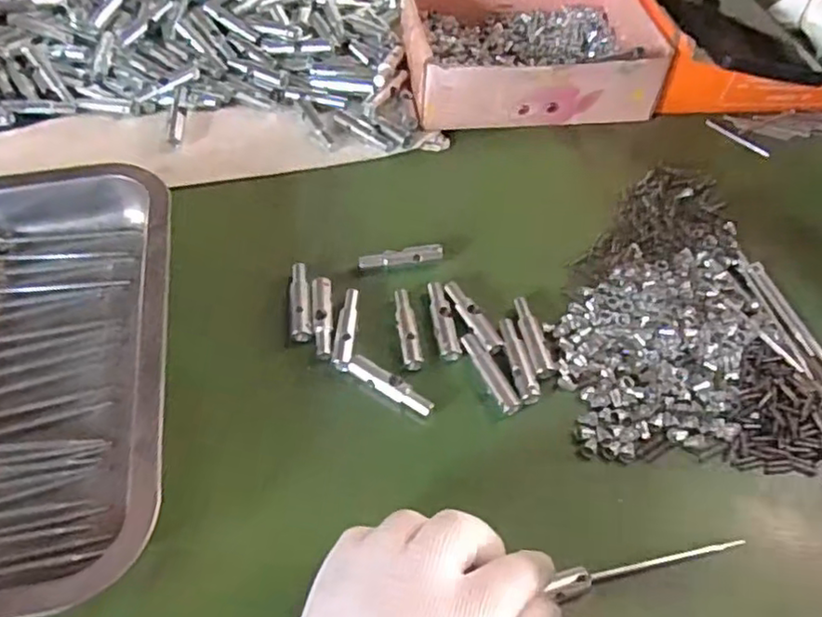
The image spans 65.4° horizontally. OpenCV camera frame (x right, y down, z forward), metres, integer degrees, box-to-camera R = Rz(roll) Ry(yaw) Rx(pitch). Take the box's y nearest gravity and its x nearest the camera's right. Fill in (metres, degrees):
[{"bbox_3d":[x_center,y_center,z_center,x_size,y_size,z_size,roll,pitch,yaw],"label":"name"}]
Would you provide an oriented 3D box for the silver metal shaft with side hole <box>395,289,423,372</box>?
[{"bbox_3d":[-0.002,0.011,0.365,0.011,0.007,0.052,-7,57,-6],"label":"silver metal shaft with side hole"}]

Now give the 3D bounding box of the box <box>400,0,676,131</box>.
[{"bbox_3d":[0.090,-0.206,0.487,0.175,0.052,0.142,-4,57,-4],"label":"box"}]

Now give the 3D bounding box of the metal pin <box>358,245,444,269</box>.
[{"bbox_3d":[-0.006,-0.032,0.391,0.052,0.006,0.008,-8,57,-6],"label":"metal pin"}]

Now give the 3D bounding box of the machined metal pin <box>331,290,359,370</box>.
[{"bbox_3d":[-0.036,0.012,0.365,0.011,0.007,0.051,5,57,2],"label":"machined metal pin"}]

